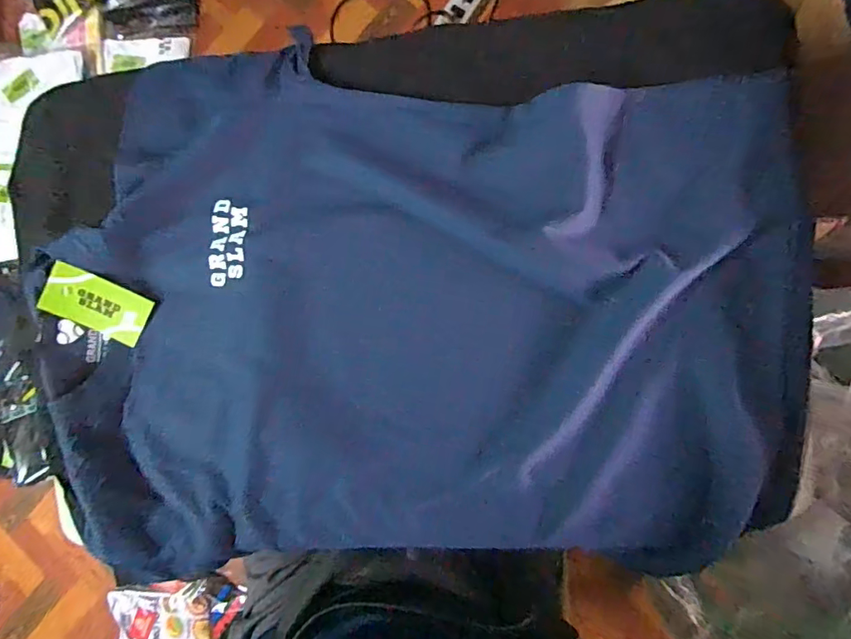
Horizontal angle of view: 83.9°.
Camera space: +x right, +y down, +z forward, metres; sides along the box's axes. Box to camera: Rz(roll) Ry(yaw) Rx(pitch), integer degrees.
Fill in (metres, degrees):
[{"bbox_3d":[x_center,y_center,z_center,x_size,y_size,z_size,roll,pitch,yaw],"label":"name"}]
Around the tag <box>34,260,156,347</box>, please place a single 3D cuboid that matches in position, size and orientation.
[{"bbox_3d":[-0.314,-0.013,0.453,0.089,0.009,0.051,26,95,-12],"label":"tag"}]

